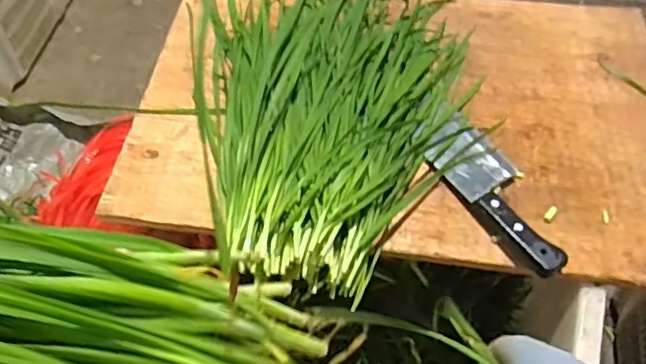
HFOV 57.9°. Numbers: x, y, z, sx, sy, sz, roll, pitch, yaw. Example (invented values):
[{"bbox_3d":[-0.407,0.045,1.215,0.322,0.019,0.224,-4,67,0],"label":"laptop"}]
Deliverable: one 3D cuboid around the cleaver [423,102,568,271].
[{"bbox_3d":[0.170,0.001,0.591,0.066,0.021,0.206,-28,59,-18],"label":"cleaver"}]

